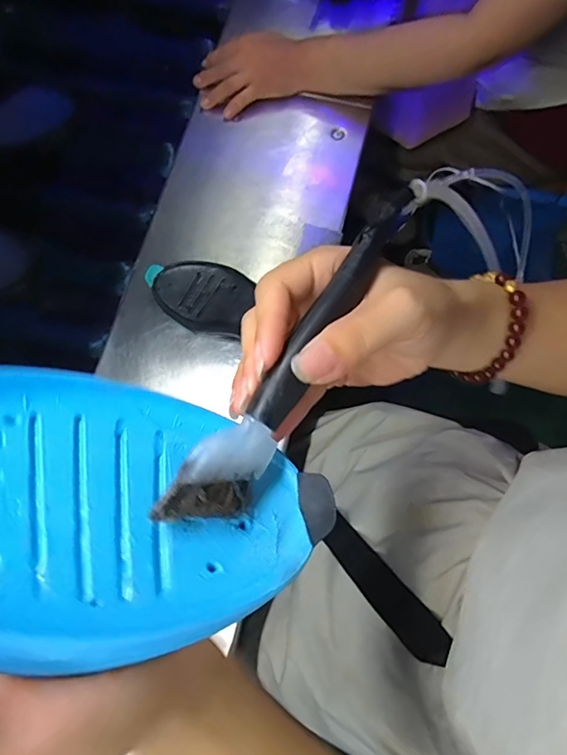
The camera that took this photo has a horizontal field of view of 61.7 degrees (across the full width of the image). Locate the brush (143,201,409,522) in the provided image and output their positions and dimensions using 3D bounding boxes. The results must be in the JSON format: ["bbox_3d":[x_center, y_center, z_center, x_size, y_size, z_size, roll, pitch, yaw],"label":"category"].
[{"bbox_3d":[0.006,-0.006,0.198,0.024,0.025,0.154,33,77,7],"label":"brush"}]

